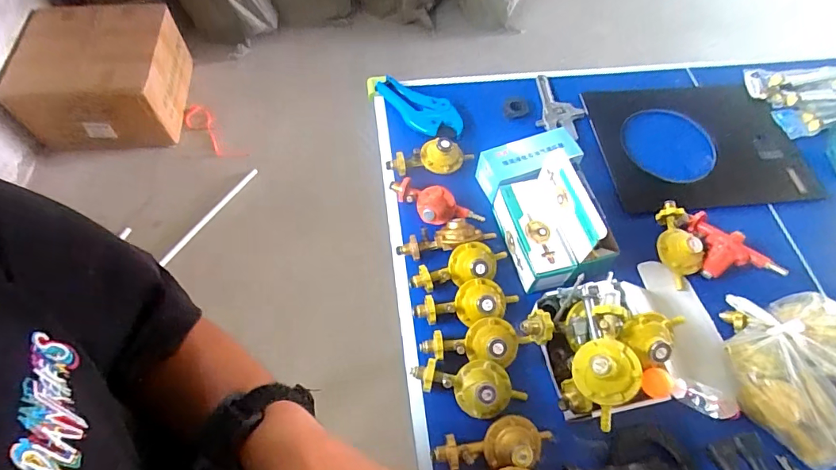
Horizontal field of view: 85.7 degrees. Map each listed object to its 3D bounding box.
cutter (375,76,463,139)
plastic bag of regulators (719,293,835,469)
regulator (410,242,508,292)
[{"bbox_3d":[0.005,-0.283,0.965,0.200,0.027,0.095,41,67,19],"label":"cutter"},{"bbox_3d":[0.583,0.203,0.679,0.211,0.092,0.257,-32,66,-19],"label":"plastic bag of regulators"},{"bbox_3d":[0.073,0.052,0.762,0.172,0.048,0.063,-8,61,-7],"label":"regulator"}]

